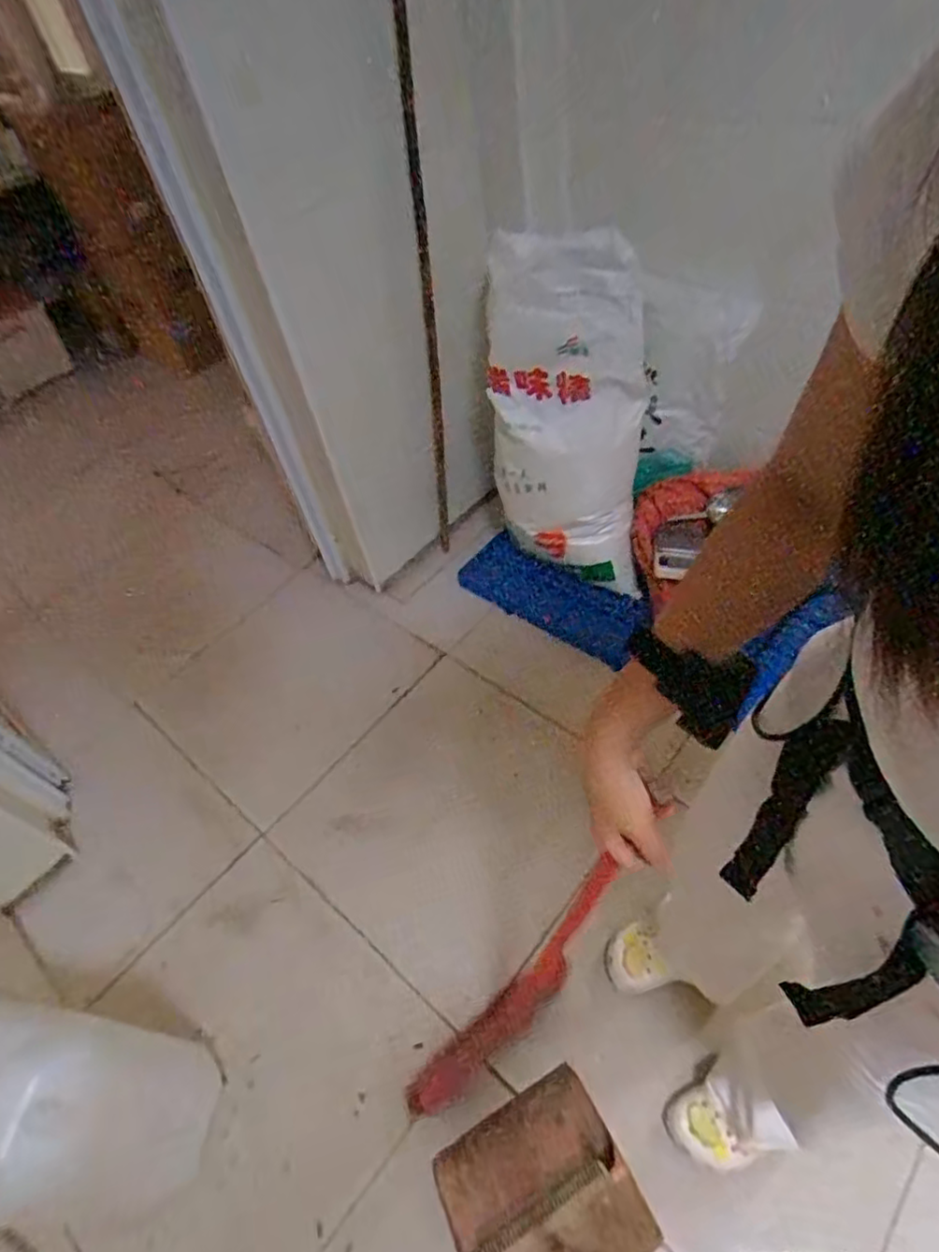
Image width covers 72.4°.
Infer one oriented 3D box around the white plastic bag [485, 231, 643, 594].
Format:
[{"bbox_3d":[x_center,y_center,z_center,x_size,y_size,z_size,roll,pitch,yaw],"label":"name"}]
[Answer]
[{"bbox_3d":[0.228,-0.450,1.465,0.379,0.763,0.158,3,52,12],"label":"white plastic bag"}]

